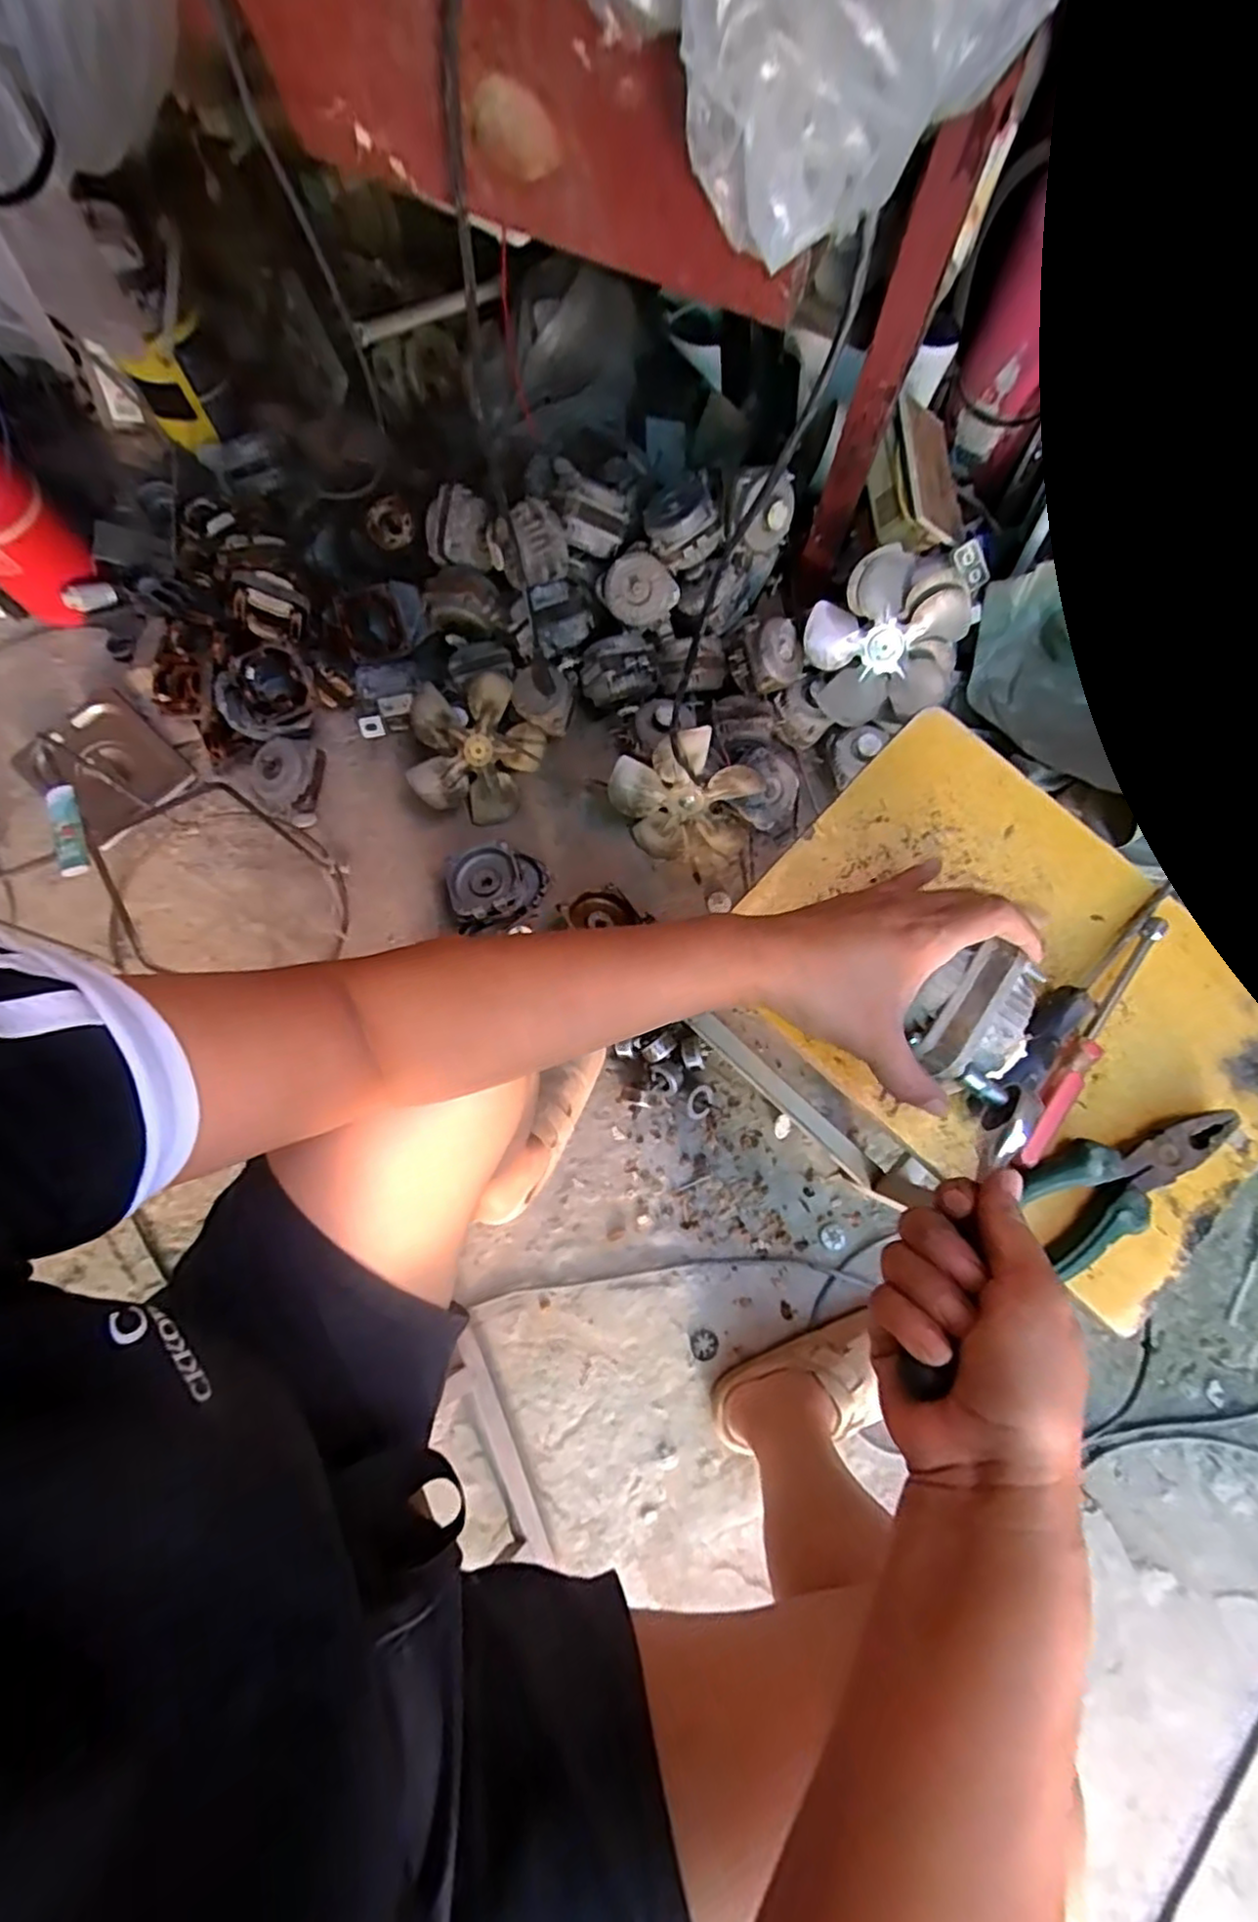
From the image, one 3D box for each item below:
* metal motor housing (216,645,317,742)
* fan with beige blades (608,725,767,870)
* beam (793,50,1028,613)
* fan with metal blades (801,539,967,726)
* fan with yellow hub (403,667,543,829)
[{"bbox_3d":[-0.452,-0.326,0.841,0.122,0.080,0.080,-7,76,-3],"label":"metal motor housing"},{"bbox_3d":[0.069,-0.200,0.838,0.181,0.172,0.049,30,47,-19],"label":"fan with beige blades"},{"bbox_3d":[0.247,-0.563,0.706,0.050,0.451,0.045,18,76,3],"label":"beam"},{"bbox_3d":[0.312,-0.393,0.825,0.184,0.183,0.055,21,41,-8],"label":"fan with metal blades"},{"bbox_3d":[-0.195,-0.273,0.856,0.026,0.169,0.177,31,94,50],"label":"fan with yellow hub"}]

